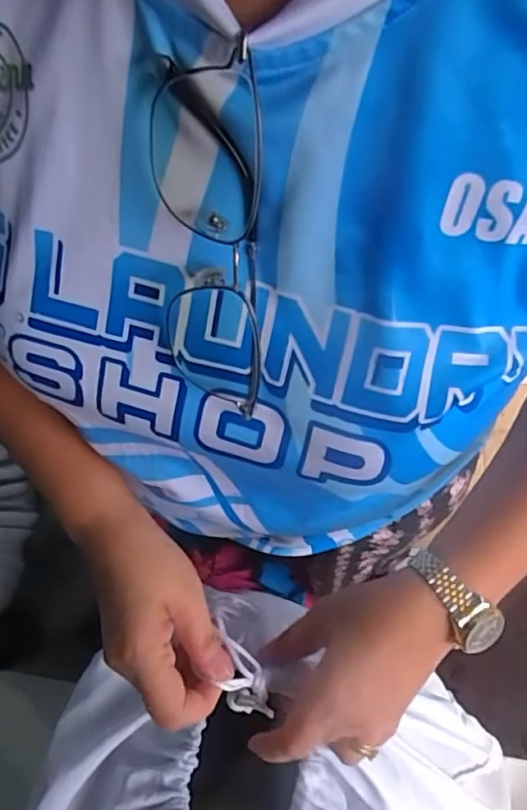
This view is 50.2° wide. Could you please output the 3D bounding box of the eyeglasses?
[{"bbox_3d":[-0.022,-0.058,0.218,0.044,0.137,0.026,-3,35,2],"label":"eyeglasses"}]

